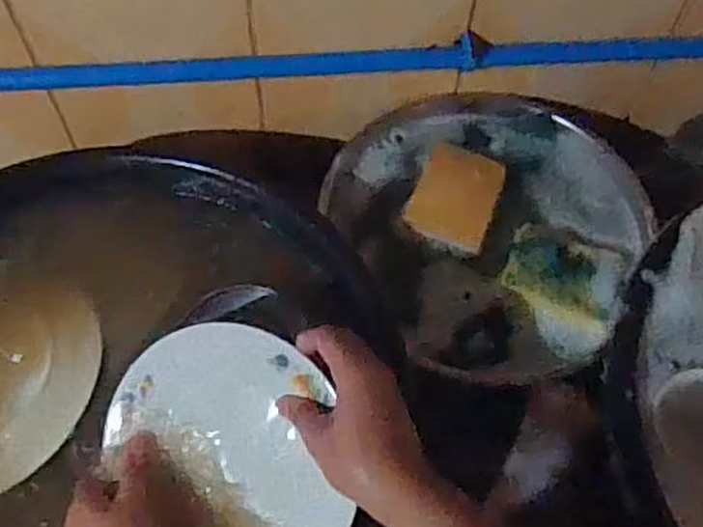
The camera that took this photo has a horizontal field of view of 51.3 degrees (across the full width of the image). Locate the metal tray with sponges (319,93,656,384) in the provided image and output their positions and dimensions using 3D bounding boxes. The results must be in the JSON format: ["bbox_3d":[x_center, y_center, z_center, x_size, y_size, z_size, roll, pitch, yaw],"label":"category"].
[{"bbox_3d":[0.136,-0.035,0.694,0.279,0.039,0.298,-23,63,-14],"label":"metal tray with sponges"}]

